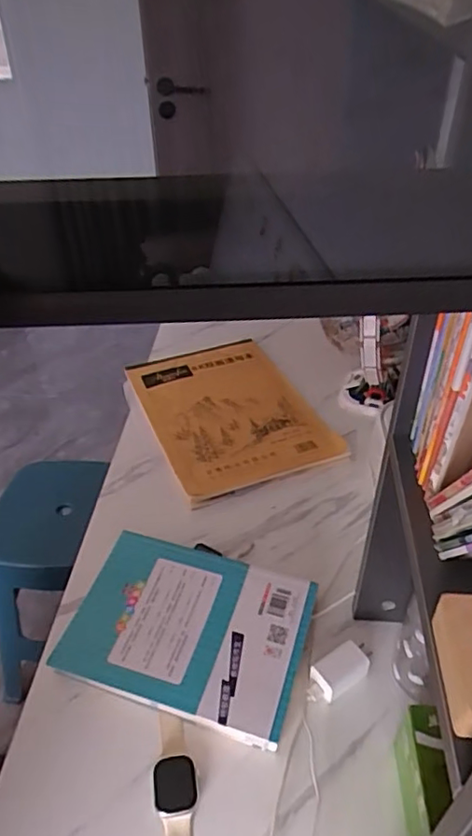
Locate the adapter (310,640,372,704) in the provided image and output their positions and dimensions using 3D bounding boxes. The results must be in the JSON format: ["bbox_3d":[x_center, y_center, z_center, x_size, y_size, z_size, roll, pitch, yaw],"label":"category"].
[{"bbox_3d":[0.115,0.266,0.610,0.068,0.035,0.032,-22,43,-23],"label":"adapter"}]

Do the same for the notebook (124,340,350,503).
[{"bbox_3d":[-0.017,-0.023,0.980,0.256,0.016,0.375,-16,41,-16],"label":"notebook"}]

